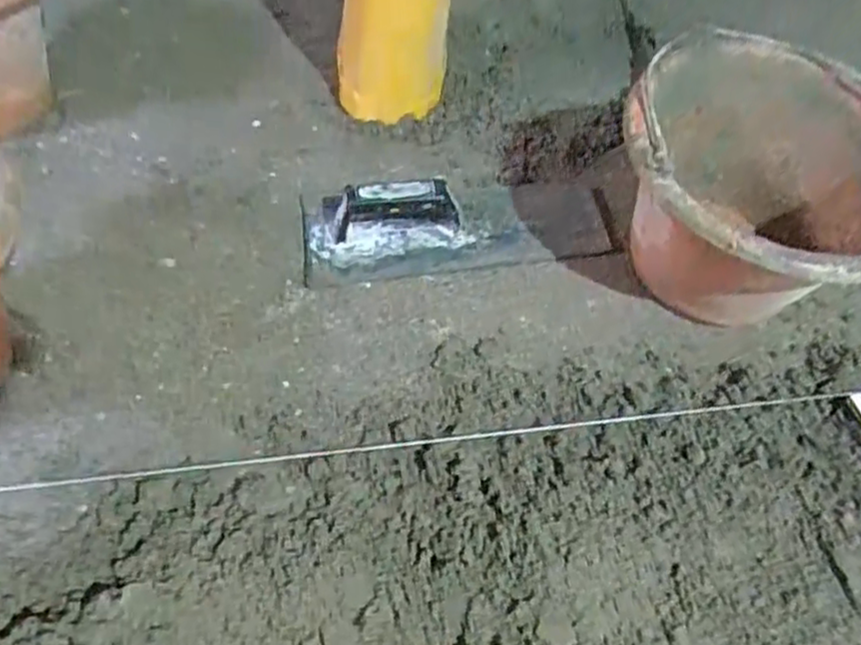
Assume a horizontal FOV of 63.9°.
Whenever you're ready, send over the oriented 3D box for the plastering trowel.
[{"bbox_3d":[0.025,-0.107,0.661,0.290,0.074,0.098,-7,51,-8],"label":"plastering trowel"}]

